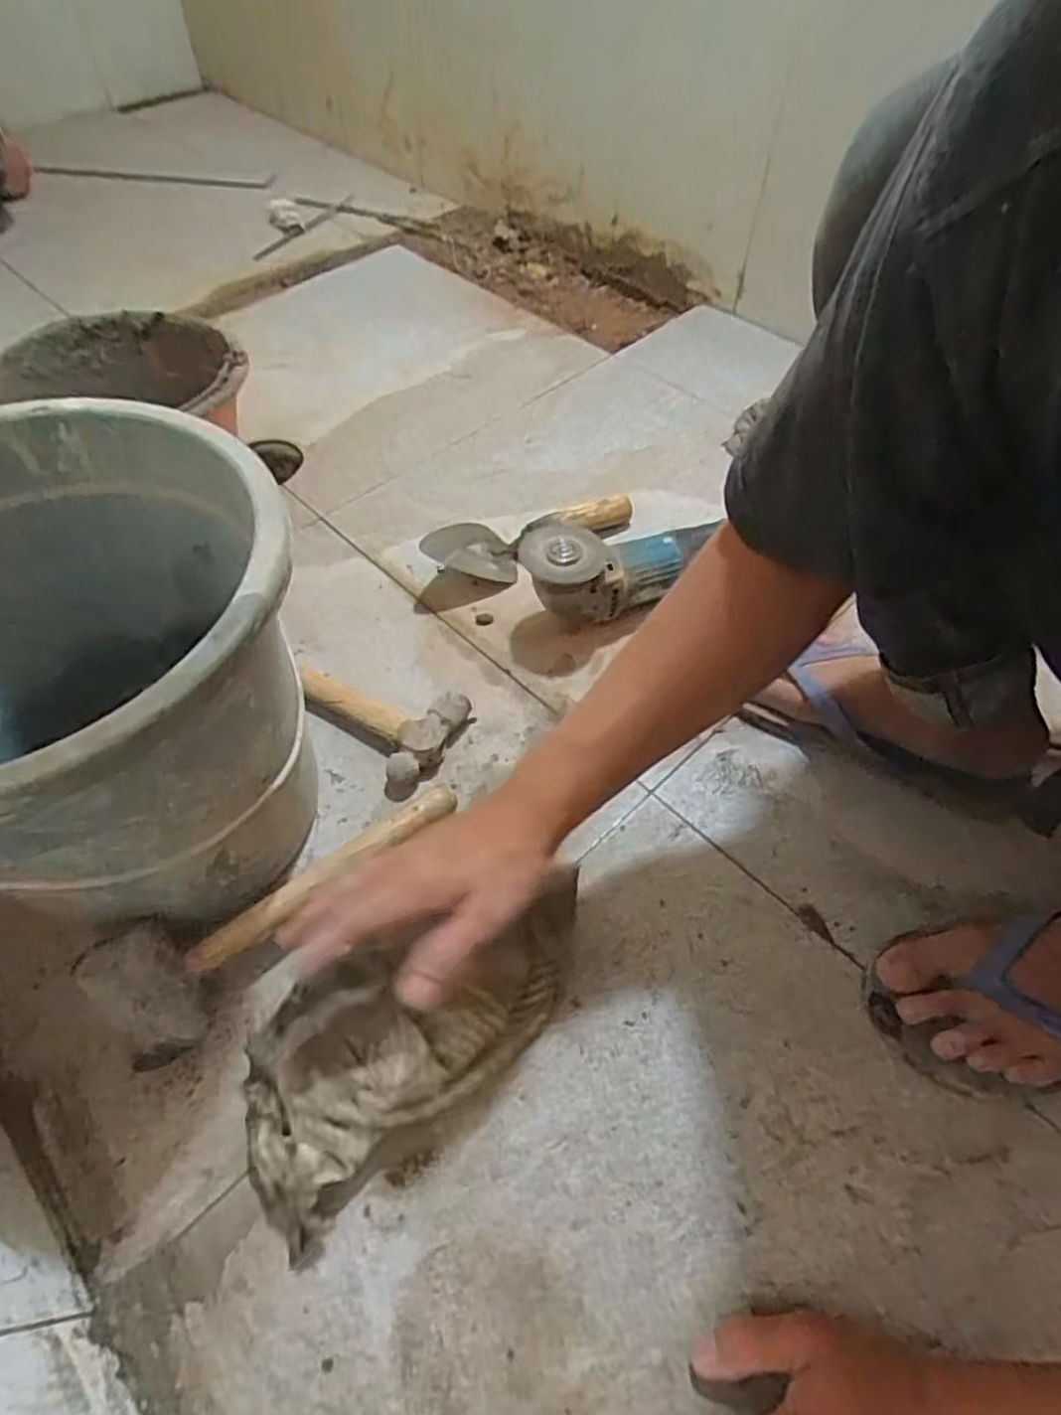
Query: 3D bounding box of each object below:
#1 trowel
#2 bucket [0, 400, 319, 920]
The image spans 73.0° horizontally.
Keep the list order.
[{"bbox_3d":[0.001,-0.187,0.778,0.243,0.063,0.071,-16,56,-11],"label":"trowel"},{"bbox_3d":[-0.292,-0.006,0.476,0.297,0.238,0.302,0,54,0],"label":"bucket"}]

